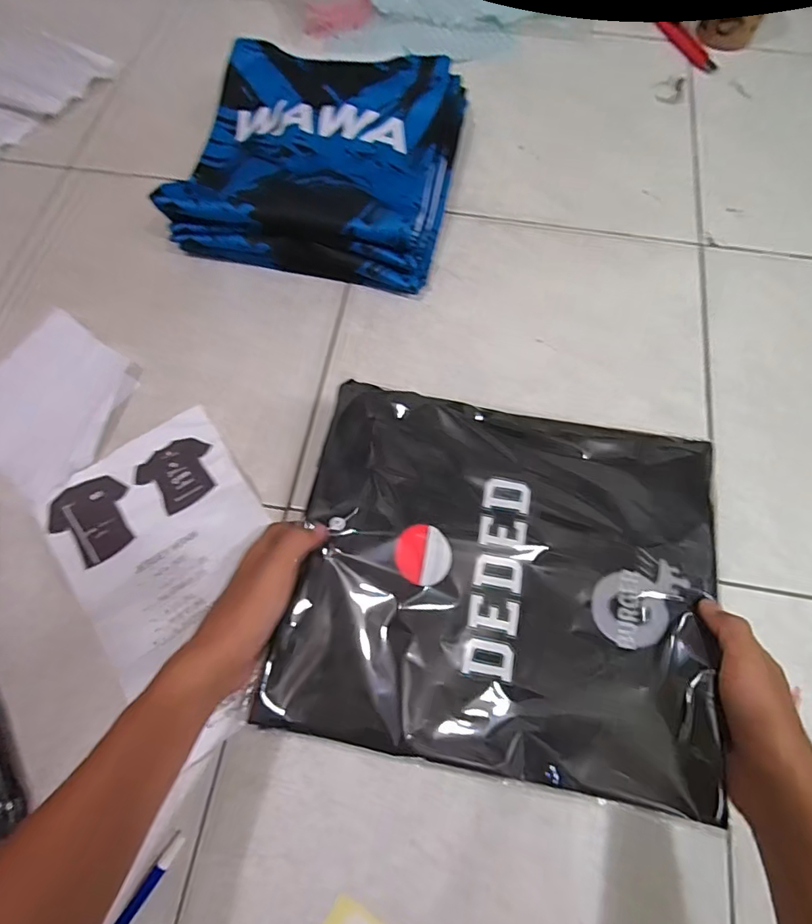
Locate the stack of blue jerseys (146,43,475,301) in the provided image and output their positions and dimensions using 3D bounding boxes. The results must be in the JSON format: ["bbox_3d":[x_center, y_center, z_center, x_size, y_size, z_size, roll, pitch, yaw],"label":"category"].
[{"bbox_3d":[-0.099,-0.366,0.622,0.308,0.077,0.309,10,69,4],"label":"stack of blue jerseys"}]

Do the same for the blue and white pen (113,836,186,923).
[{"bbox_3d":[-0.208,0.338,0.377,0.010,0.008,0.127,31,72,12],"label":"blue and white pen"}]

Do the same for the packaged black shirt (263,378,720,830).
[{"bbox_3d":[0.075,0.082,0.400,0.309,0.024,0.274,10,69,4],"label":"packaged black shirt"}]

